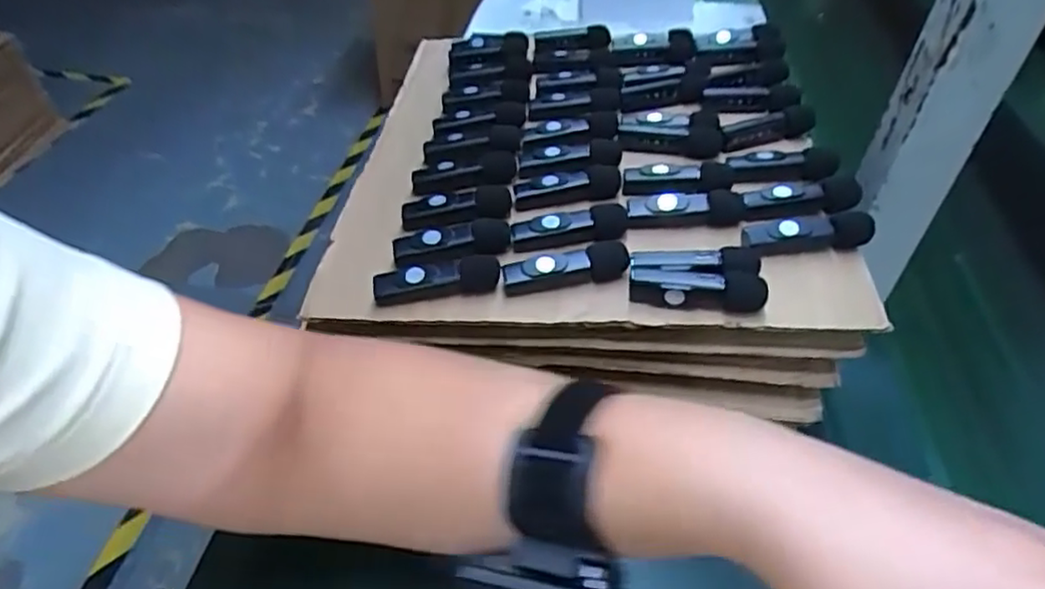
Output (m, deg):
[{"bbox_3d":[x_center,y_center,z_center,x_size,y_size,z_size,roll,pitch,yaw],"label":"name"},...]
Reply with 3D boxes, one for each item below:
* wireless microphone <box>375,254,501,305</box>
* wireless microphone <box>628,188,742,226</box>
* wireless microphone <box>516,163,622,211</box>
[{"bbox_3d":[-0.045,-0.008,0.343,0.064,0.018,0.012,-3,44,-7],"label":"wireless microphone"},{"bbox_3d":[0.091,-0.049,0.369,0.062,0.015,0.012,3,42,5],"label":"wireless microphone"},{"bbox_3d":[0.027,-0.062,0.391,0.061,0.020,0.013,-5,44,-9],"label":"wireless microphone"}]

